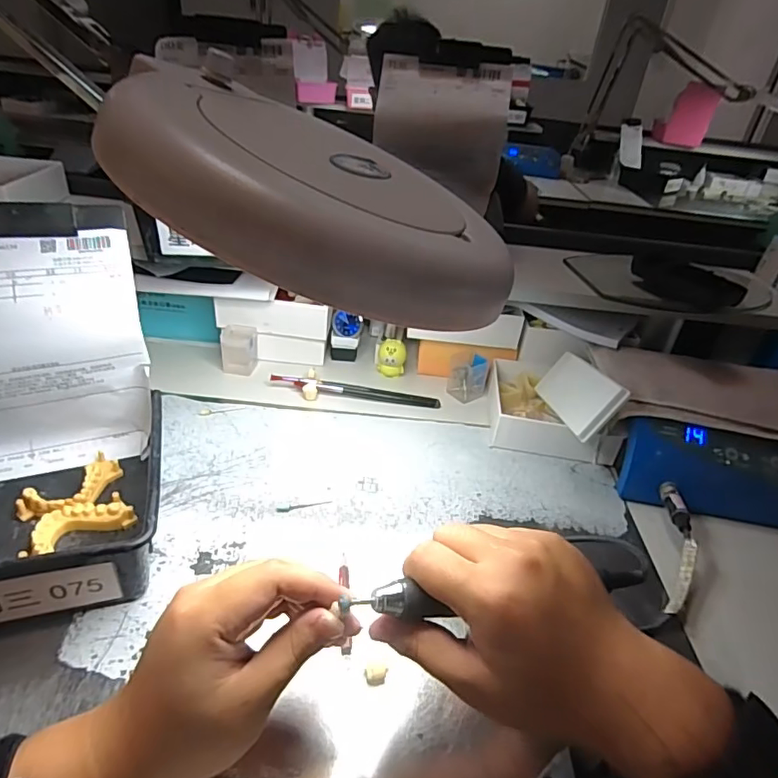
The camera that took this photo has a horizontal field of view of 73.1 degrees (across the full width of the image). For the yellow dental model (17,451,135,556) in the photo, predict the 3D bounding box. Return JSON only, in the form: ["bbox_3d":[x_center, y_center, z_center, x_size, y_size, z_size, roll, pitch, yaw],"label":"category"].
[{"bbox_3d":[-0.251,0.089,0.421,0.073,0.021,0.099,-14,39,-28],"label":"yellow dental model"}]

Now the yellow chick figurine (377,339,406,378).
[{"bbox_3d":[0.003,-0.034,0.638,0.033,0.049,0.023,7,34,0],"label":"yellow chick figurine"}]

